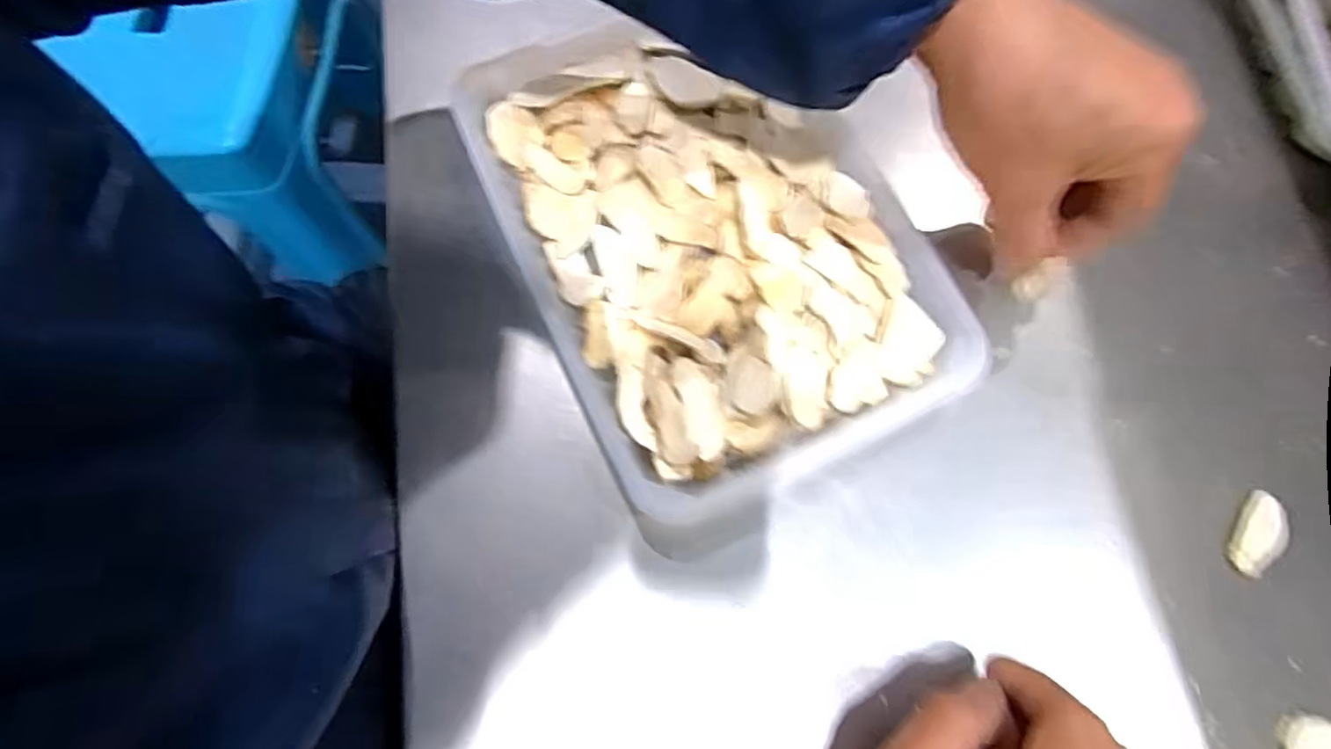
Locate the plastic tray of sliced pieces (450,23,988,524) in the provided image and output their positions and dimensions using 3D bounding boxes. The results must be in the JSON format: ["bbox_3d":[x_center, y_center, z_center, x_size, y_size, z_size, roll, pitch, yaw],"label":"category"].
[{"bbox_3d":[0.018,-0.067,0.309,0.161,0.024,0.235,-25,74,-9],"label":"plastic tray of sliced pieces"}]

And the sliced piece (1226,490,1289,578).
[{"bbox_3d":[0.249,0.067,0.280,0.017,0.006,0.036,32,74,9],"label":"sliced piece"}]

